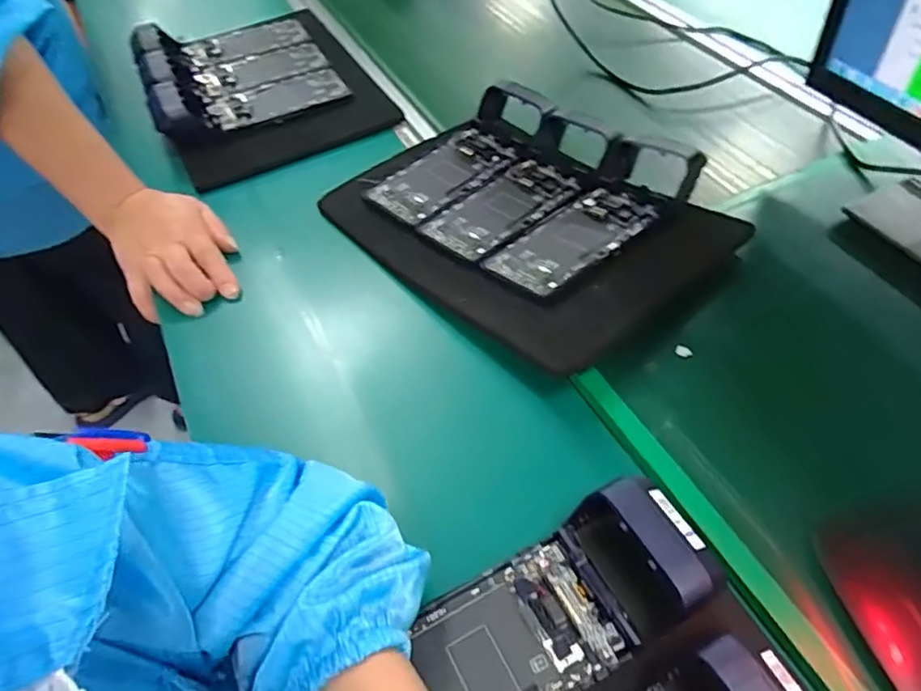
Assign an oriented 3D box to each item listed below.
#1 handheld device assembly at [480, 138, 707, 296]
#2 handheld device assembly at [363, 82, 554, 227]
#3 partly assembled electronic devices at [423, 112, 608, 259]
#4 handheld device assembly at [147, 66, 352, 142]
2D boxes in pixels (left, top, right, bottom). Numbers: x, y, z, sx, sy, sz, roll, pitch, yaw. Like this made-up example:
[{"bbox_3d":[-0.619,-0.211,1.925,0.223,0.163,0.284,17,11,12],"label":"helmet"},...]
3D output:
[{"bbox_3d":[0.118,-0.115,0.535,0.213,0.042,0.083,-37,59,-25],"label":"handheld device assembly"},{"bbox_3d":[0.002,-0.202,0.627,0.096,0.040,0.220,32,58,25],"label":"handheld device assembly"},{"bbox_3d":[0.063,-0.157,0.585,0.092,0.030,0.216,32,58,25],"label":"partly assembled electronic devices"},{"bbox_3d":[-0.238,-0.289,0.705,0.220,0.038,0.078,-29,55,-20],"label":"handheld device assembly"}]

